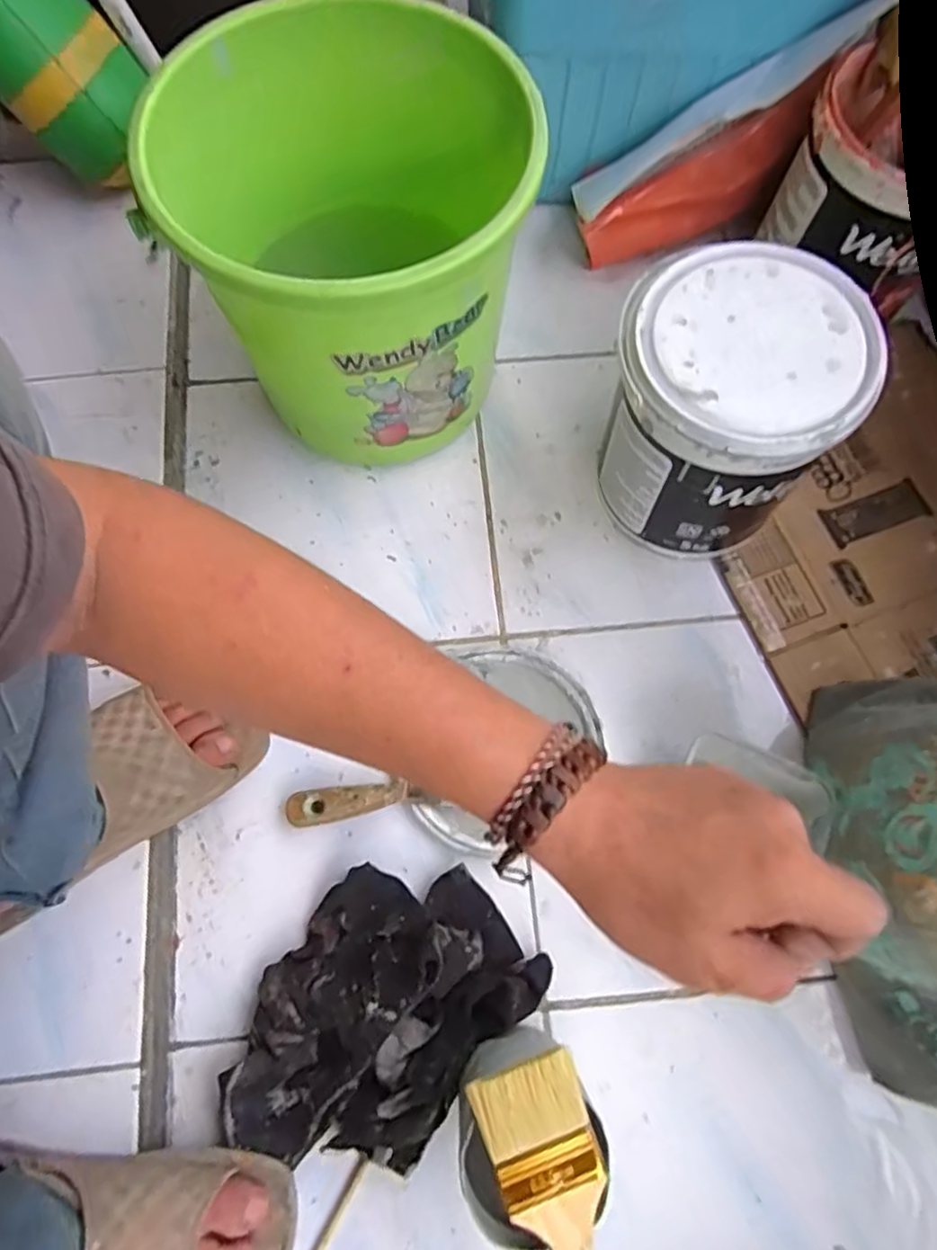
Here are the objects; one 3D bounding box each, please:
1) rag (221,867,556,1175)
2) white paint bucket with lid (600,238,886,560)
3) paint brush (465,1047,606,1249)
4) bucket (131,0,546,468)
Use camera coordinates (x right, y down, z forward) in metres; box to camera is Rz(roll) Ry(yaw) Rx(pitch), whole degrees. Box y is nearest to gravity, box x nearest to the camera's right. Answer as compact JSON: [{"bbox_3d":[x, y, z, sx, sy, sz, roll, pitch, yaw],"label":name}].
[{"bbox_3d":[-0.069,0.289,0.486,0.167,0.044,0.233,41,76,11],"label":"rag"},{"bbox_3d":[0.200,-0.173,0.556,0.167,0.192,0.173,0,72,1],"label":"white paint bucket with lid"},{"bbox_3d":[0.055,0.328,0.356,0.059,0.008,0.161,-19,73,-5],"label":"paint brush"},{"bbox_3d":[-0.086,-0.305,0.546,0.276,0.218,0.269,0,72,1],"label":"bucket"}]

